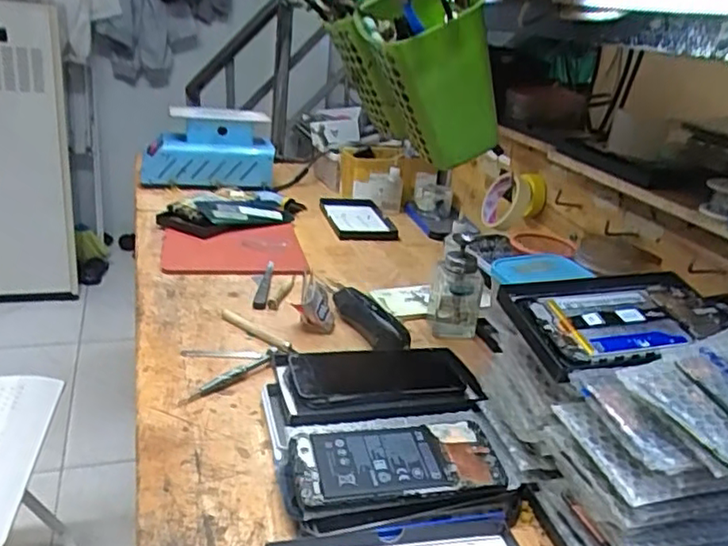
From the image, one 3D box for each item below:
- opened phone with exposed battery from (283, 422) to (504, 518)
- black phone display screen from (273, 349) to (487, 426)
[{"bbox_3d":[0.026,0.151,0.500,0.167,0.011,0.072,-2,36,-13],"label":"opened phone with exposed battery"},{"bbox_3d":[0.017,0.103,0.609,0.187,0.013,0.123,-1,24,-14],"label":"black phone display screen"}]

